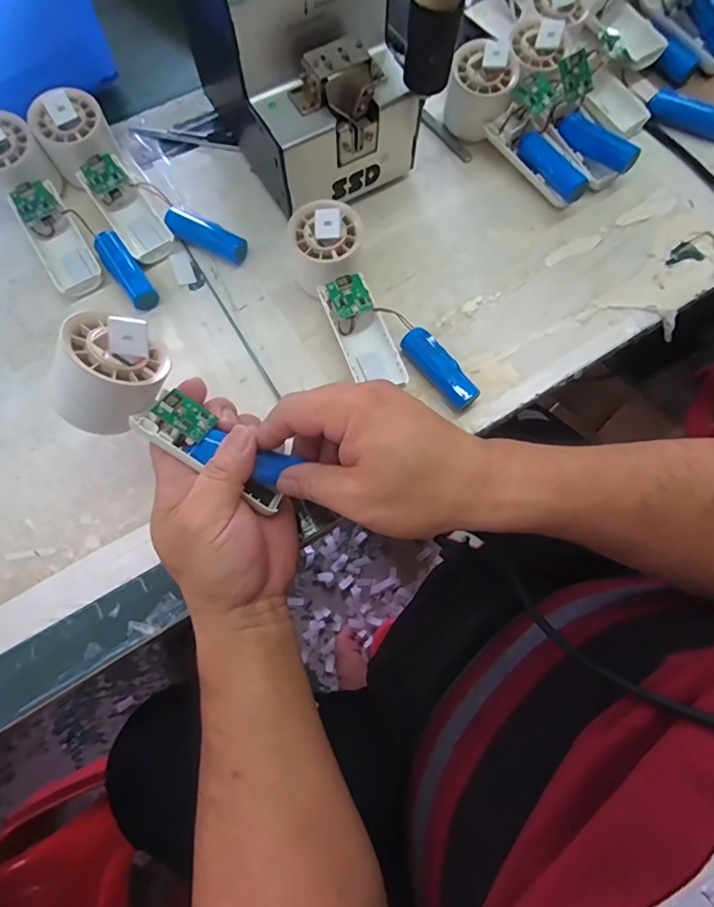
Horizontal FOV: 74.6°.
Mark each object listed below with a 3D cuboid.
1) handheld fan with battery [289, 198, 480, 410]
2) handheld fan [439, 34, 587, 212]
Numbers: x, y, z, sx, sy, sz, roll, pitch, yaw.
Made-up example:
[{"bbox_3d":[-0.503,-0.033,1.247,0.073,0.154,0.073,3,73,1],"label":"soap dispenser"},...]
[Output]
[{"bbox_3d":[0.012,-0.106,0.371,0.068,0.052,0.195,-40,91,-11],"label":"handheld fan with battery"},{"bbox_3d":[0.146,-0.291,0.415,0.162,0.055,0.054,44,78,10],"label":"handheld fan"}]

